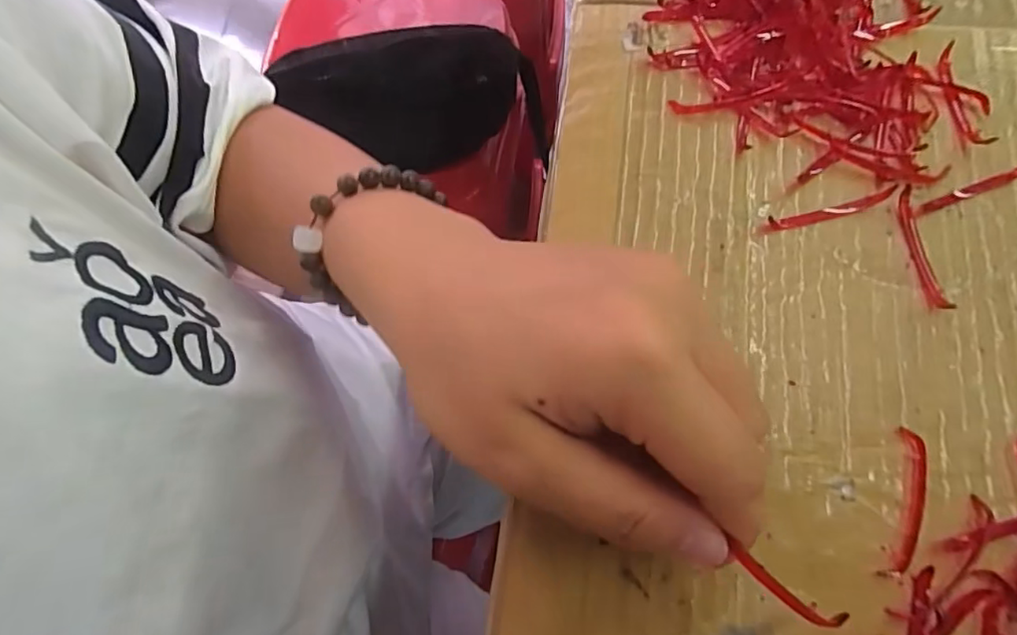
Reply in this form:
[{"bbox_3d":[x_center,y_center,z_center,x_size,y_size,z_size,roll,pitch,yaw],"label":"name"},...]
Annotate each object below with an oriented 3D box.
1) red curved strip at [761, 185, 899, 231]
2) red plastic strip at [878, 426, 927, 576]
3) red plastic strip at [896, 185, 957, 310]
[{"bbox_3d":[0.115,-0.038,0.199,0.045,0.005,0.005,-11,73,-1],"label":"red curved strip"},{"bbox_3d":[0.122,0.057,0.171,0.010,0.004,0.044,18,75,7],"label":"red plastic strip"},{"bbox_3d":[0.143,-0.024,0.193,0.005,0.007,0.044,-9,73,0],"label":"red plastic strip"}]

